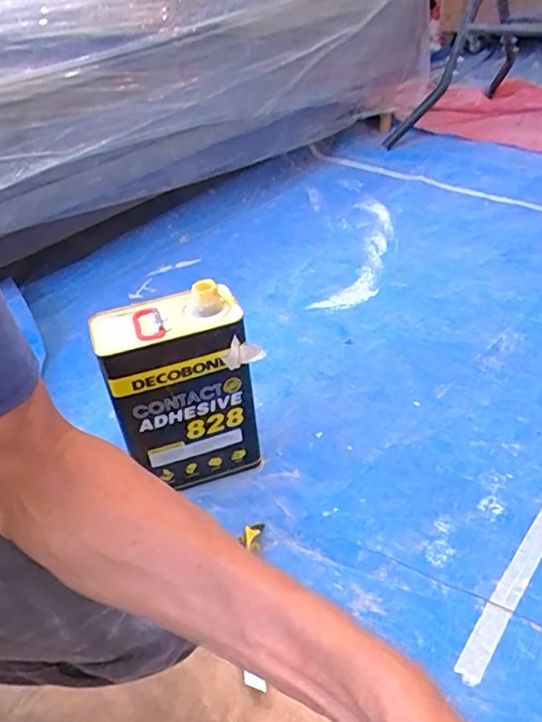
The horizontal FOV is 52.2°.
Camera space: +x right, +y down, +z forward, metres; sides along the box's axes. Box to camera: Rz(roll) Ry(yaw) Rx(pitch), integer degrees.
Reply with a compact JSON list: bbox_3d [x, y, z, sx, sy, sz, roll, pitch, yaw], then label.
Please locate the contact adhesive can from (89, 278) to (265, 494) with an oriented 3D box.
[{"bbox_3d":[-0.110,0.041,0.684,0.167,0.238,0.101,-16,39,-16],"label":"contact adhesive can"}]

